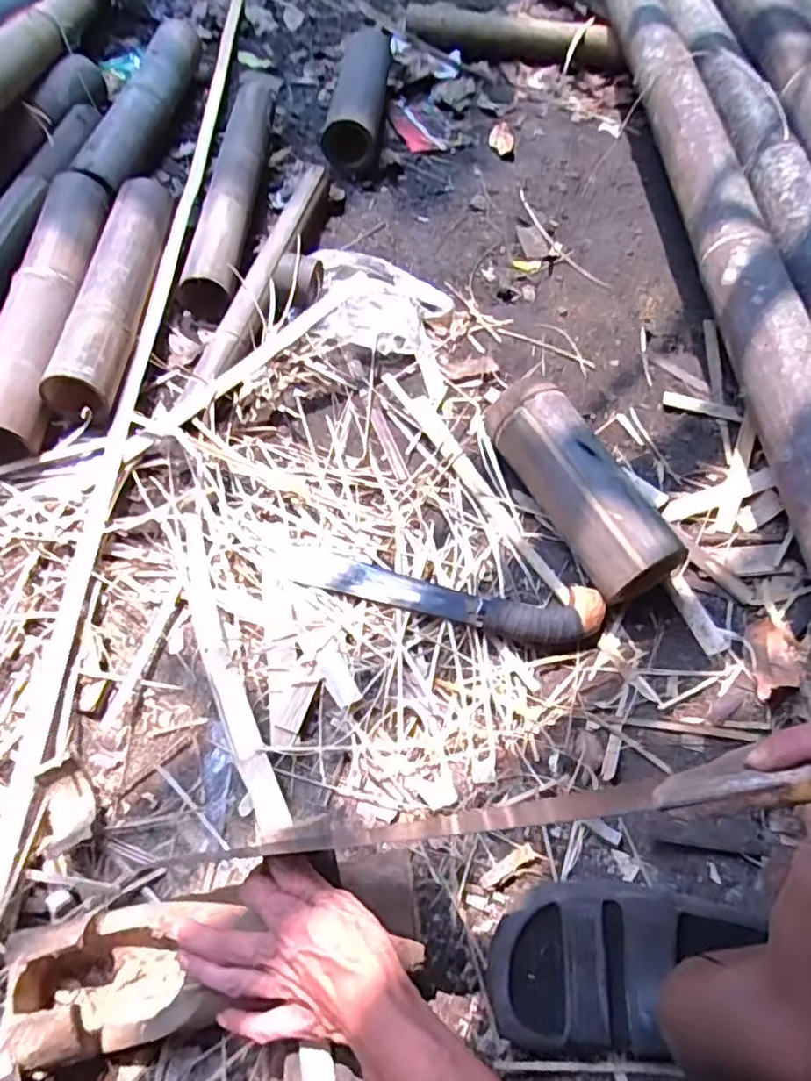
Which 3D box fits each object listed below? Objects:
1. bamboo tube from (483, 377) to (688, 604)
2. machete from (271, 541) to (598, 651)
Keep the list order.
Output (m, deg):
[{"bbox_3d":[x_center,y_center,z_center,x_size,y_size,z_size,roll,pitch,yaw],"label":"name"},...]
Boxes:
[{"bbox_3d":[0.183,-0.056,0.675,0.077,0.088,0.263,-22,63,-14],"label":"bamboo tube"},{"bbox_3d":[0.033,0.054,0.629,0.328,0.026,0.059,10,60,2],"label":"machete"}]

